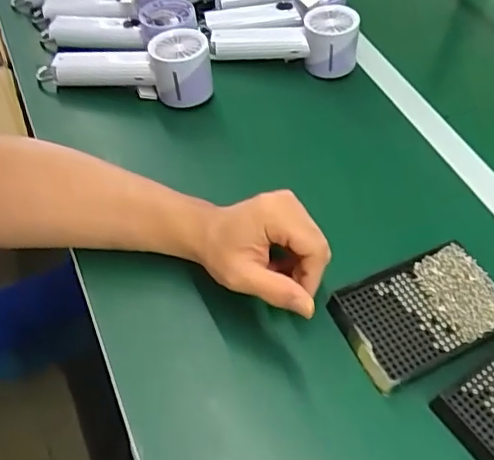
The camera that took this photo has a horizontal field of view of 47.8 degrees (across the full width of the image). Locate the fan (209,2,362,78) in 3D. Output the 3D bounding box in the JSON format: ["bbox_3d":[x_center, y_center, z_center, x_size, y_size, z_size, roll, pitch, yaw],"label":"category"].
[{"bbox_3d":[0.044,-0.220,0.664,0.172,0.064,0.054,0,51,12],"label":"fan"}]

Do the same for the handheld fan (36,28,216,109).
[{"bbox_3d":[-0.131,-0.172,0.618,0.187,0.066,0.053,0,51,11],"label":"handheld fan"}]

